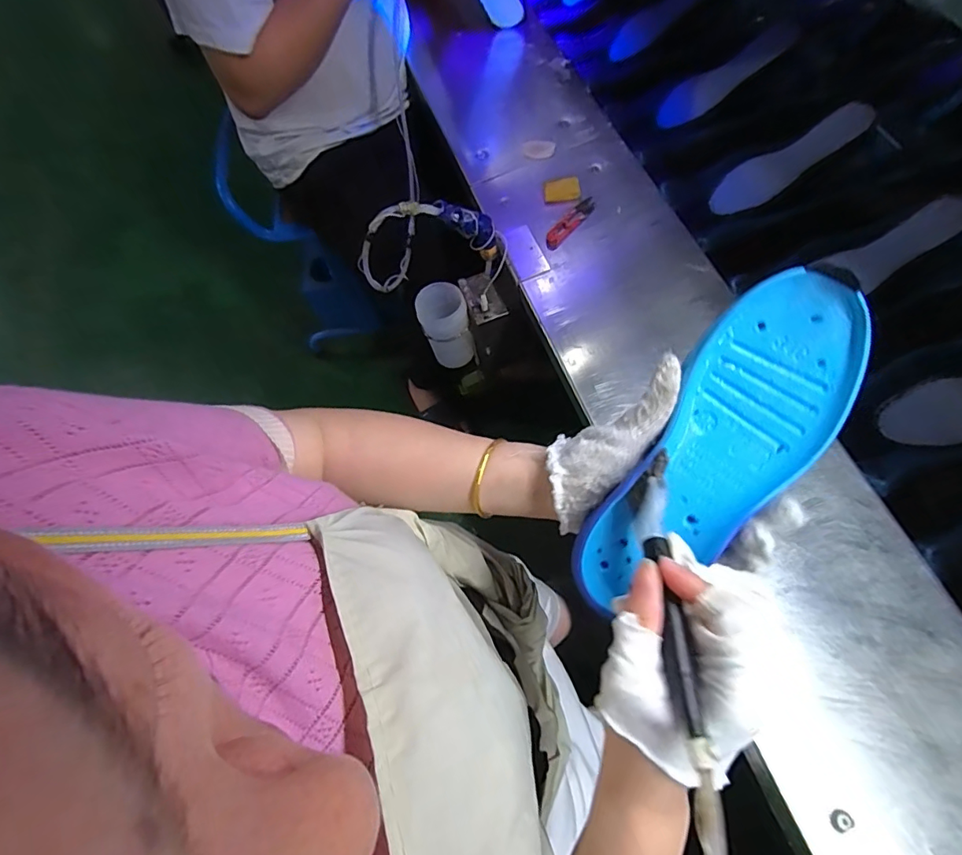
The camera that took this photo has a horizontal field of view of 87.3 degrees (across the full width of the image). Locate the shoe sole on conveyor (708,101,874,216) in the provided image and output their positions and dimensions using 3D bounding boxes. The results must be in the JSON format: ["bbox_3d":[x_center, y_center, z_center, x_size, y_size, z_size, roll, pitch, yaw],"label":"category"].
[{"bbox_3d":[0.439,-0.382,0.722,0.217,0.012,0.068,-30,64,20],"label":"shoe sole on conveyor"}]

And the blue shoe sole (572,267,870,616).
[{"bbox_3d":[0.140,0.017,0.310,0.084,0.025,0.226,39,102,18],"label":"blue shoe sole"}]

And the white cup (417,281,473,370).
[{"bbox_3d":[-0.055,-0.155,0.785,0.072,0.120,0.072,-24,67,-5],"label":"white cup"}]

